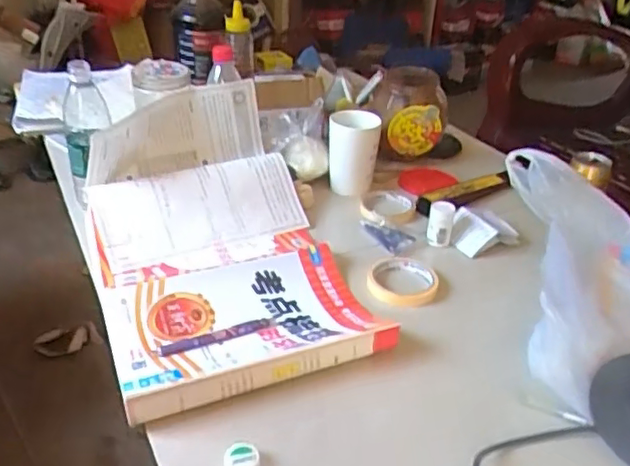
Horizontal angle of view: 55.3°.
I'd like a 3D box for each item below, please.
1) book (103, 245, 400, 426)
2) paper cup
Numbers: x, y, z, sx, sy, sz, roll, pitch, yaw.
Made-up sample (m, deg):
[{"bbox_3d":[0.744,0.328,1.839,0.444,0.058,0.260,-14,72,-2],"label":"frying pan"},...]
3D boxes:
[{"bbox_3d":[-0.085,0.091,0.703,0.293,0.035,0.230,-11,34,-19],"label":"book"},{"bbox_3d":[0.062,-0.124,0.977,0.078,0.131,0.075,1,32,-1],"label":"paper cup"}]

